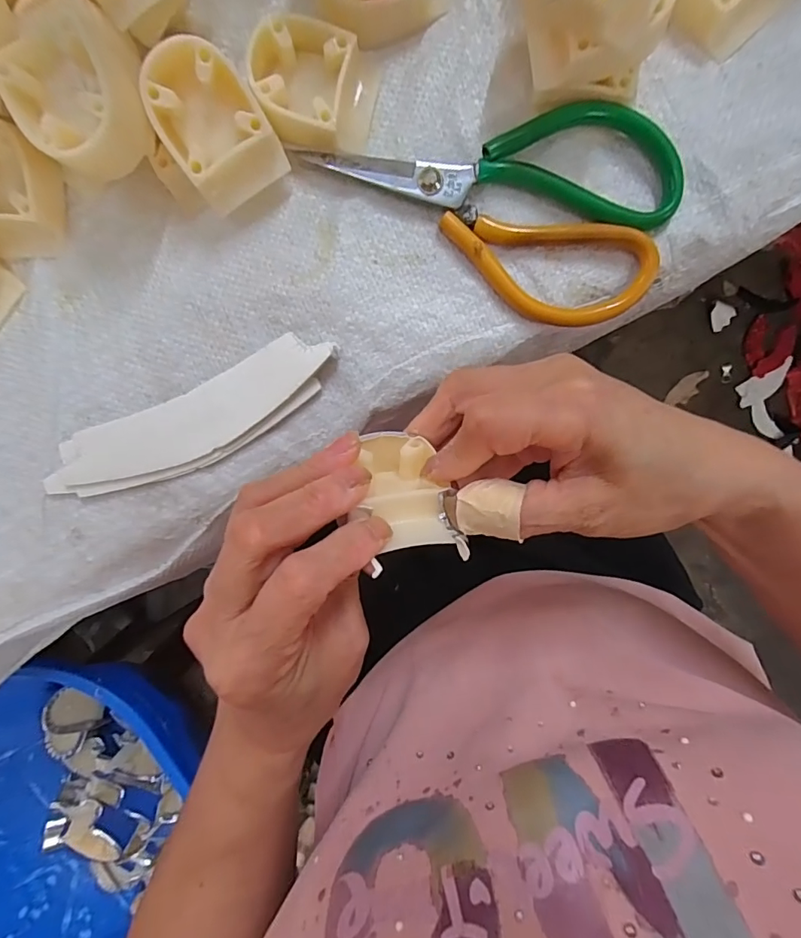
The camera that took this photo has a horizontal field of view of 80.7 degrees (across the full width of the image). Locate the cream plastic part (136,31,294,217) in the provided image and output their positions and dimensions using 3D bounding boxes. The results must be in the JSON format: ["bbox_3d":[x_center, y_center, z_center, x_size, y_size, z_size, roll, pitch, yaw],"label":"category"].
[{"bbox_3d":[-0.090,-0.161,0.224,0.048,0.024,0.062,-32,120,4],"label":"cream plastic part"}]

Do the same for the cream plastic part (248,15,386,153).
[{"bbox_3d":[-0.042,-0.188,0.233,0.058,0.022,0.050,5,95,2],"label":"cream plastic part"}]

